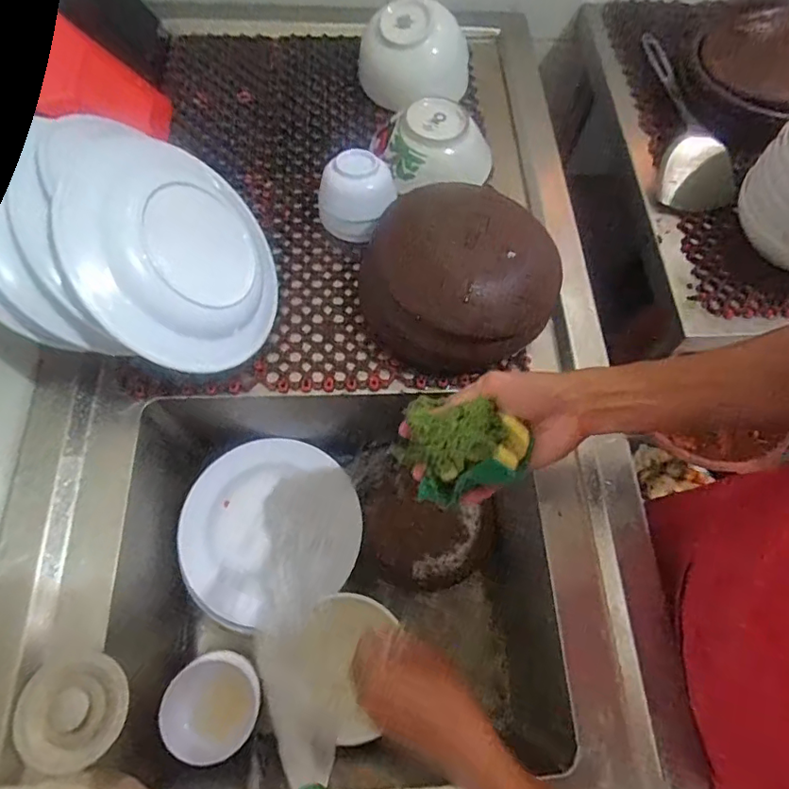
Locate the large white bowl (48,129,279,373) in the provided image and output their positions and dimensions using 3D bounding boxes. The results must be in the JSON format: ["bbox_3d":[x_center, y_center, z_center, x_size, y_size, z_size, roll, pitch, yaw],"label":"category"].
[{"bbox_3d":[-0.198,-0.135,0.505,0.210,0.040,0.211,16,66,-40],"label":"large white bowl"}]

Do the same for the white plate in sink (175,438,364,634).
[{"bbox_3d":[-0.156,0.173,0.691,0.225,0.018,0.215,4,78,-19],"label":"white plate in sink"}]

